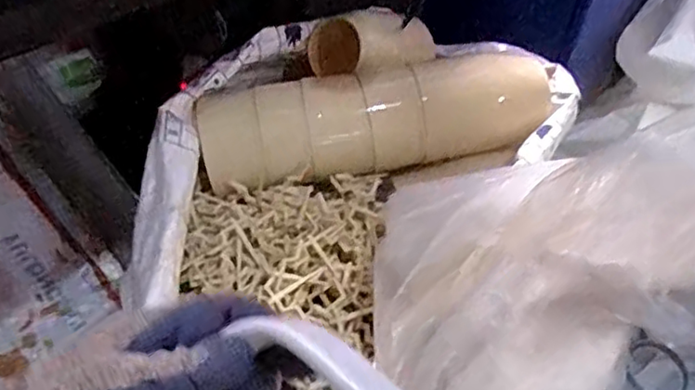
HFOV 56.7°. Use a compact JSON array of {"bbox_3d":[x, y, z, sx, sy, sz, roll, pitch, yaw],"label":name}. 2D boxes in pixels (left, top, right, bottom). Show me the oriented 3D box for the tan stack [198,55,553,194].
[{"bbox_3d":[0.041,-0.103,0.865,0.467,0.114,0.115,-7,44,-15],"label":"tan stack"}]

